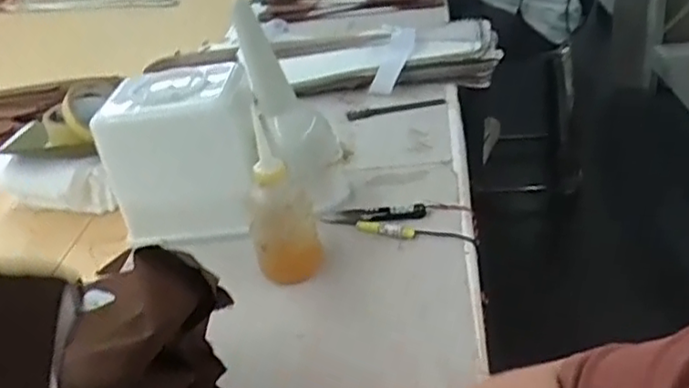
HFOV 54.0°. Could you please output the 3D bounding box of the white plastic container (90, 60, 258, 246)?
[{"bbox_3d":[-0.174,-0.040,0.733,0.144,0.161,0.088,-2,30,10],"label":"white plastic container"}]

